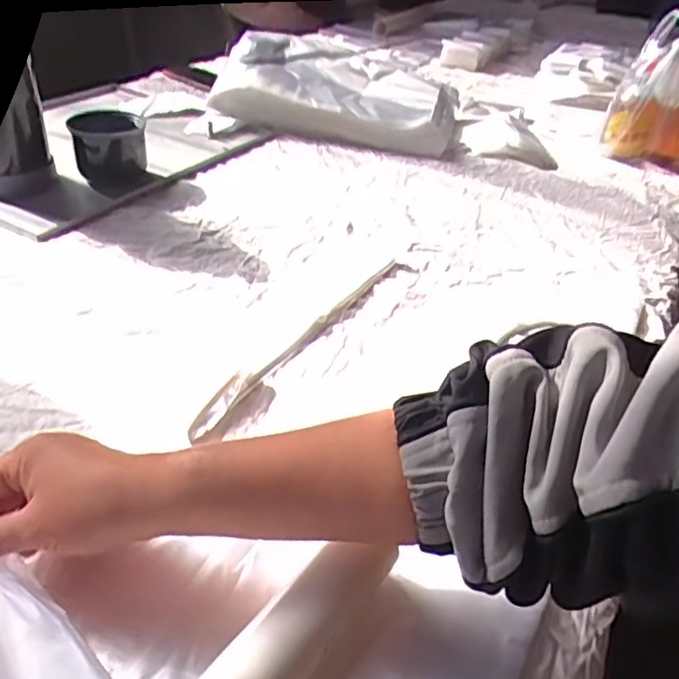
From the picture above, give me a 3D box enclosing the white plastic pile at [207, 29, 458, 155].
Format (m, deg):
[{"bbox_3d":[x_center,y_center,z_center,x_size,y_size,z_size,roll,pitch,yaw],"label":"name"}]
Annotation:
[{"bbox_3d":[-0.002,-0.415,1.035,0.389,0.097,0.257,9,36,4],"label":"white plastic pile"}]

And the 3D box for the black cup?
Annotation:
[{"bbox_3d":[-0.286,-0.238,0.794,0.091,0.071,0.083,-9,39,-20],"label":"black cup"}]

